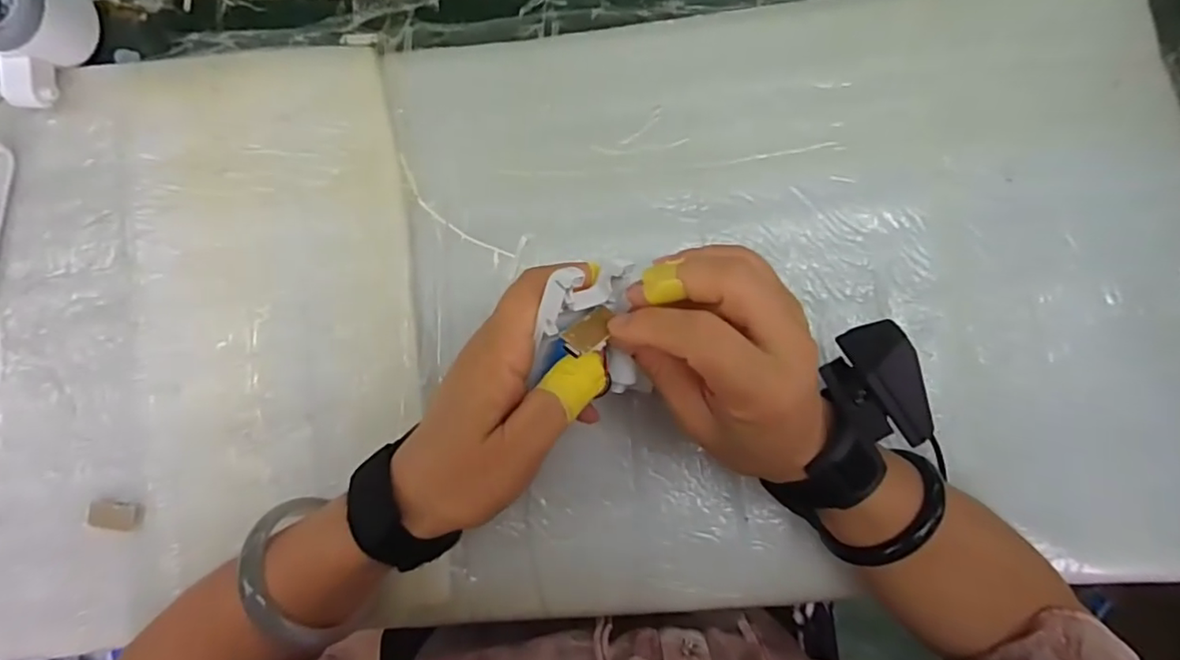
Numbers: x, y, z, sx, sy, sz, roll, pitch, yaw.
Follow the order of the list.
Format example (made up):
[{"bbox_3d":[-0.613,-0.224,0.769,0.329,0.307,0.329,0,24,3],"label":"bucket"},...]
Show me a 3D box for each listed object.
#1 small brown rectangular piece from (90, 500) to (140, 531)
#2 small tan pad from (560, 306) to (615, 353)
[{"bbox_3d":[-0.279,0.108,0.340,0.029,0.005,0.015,4,86,0],"label":"small brown rectangular piece"},{"bbox_3d":[0.001,0.000,0.252,0.026,0.004,0.014,-35,63,-30],"label":"small tan pad"}]

